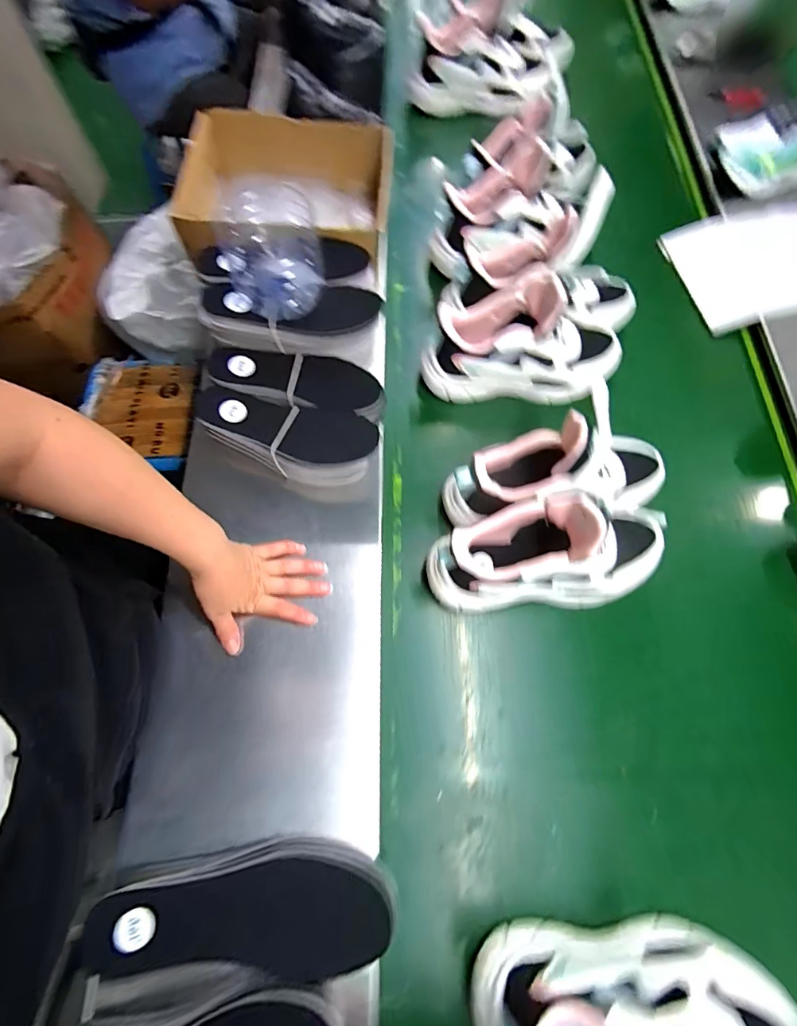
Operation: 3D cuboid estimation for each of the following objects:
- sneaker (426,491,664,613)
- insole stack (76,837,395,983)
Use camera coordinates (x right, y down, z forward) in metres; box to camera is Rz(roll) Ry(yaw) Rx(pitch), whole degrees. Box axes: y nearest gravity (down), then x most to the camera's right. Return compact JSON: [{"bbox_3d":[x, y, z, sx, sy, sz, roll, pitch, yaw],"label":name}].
[{"bbox_3d":[0.168,0.043,0.469,0.255,0.144,0.097,-3,70,-2],"label":"sneaker"},{"bbox_3d":[-0.131,0.335,0.384,0.252,0.035,0.091,2,72,0],"label":"insole stack"}]

